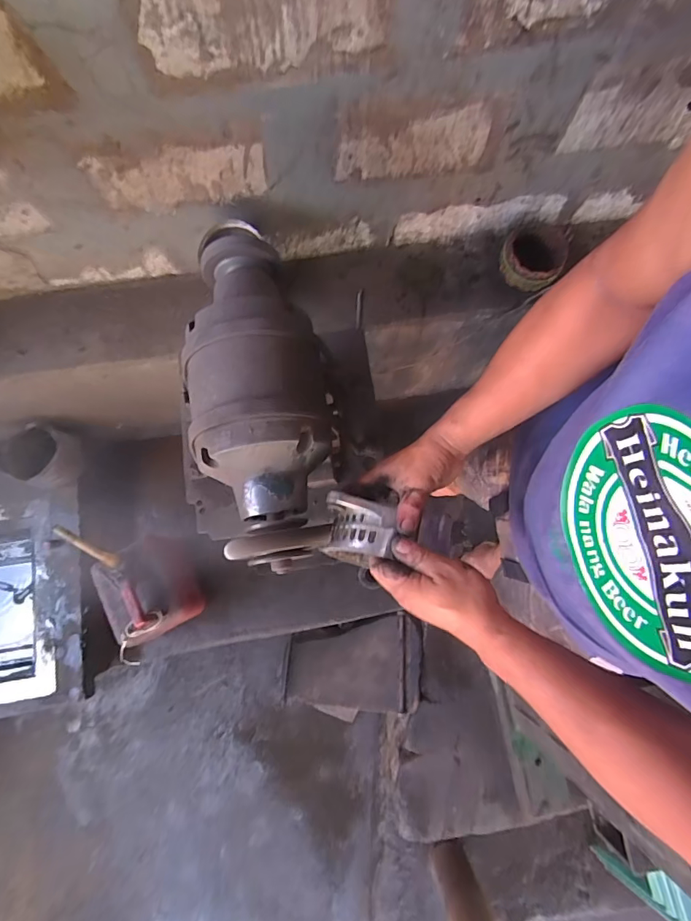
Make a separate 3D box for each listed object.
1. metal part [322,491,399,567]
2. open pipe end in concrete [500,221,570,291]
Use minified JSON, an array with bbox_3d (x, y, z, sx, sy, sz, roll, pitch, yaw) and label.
[{"bbox_3d":[0.015,0.079,0.510,0.076,0.051,0.072,10,77,2],"label":"metal part"},{"bbox_3d":[0.443,-0.484,1.047,0.138,0.056,0.170,27,78,6],"label":"open pipe end in concrete"}]

